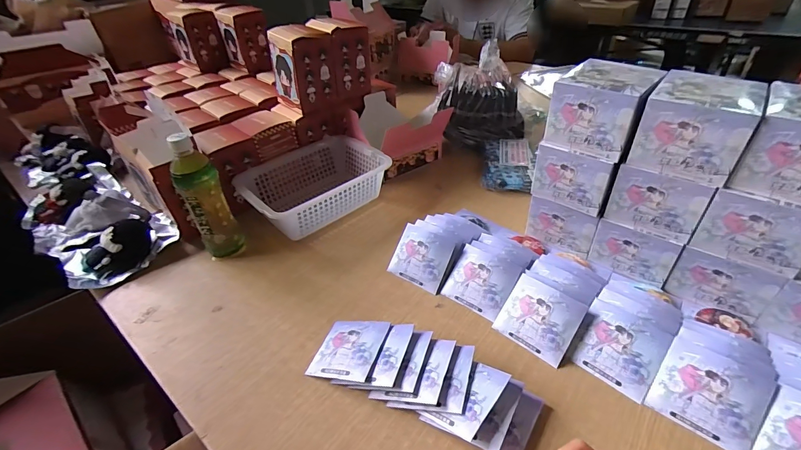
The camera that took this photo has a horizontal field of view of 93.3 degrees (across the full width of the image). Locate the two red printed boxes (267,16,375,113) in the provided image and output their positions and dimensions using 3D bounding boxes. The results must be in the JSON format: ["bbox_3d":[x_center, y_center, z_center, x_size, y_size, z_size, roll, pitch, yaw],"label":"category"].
[{"bbox_3d":[-0.160,-0.334,0.787,0.192,0.152,0.079,-29,45,-30],"label":"two red printed boxes"}]

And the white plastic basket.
[{"bbox_3d":[-0.171,-0.074,0.756,0.263,0.094,0.191,-33,47,-33],"label":"white plastic basket"}]

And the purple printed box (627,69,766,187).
[{"bbox_3d":[0.372,-0.126,0.478,0.105,0.092,0.110,25,46,31],"label":"purple printed box"}]

